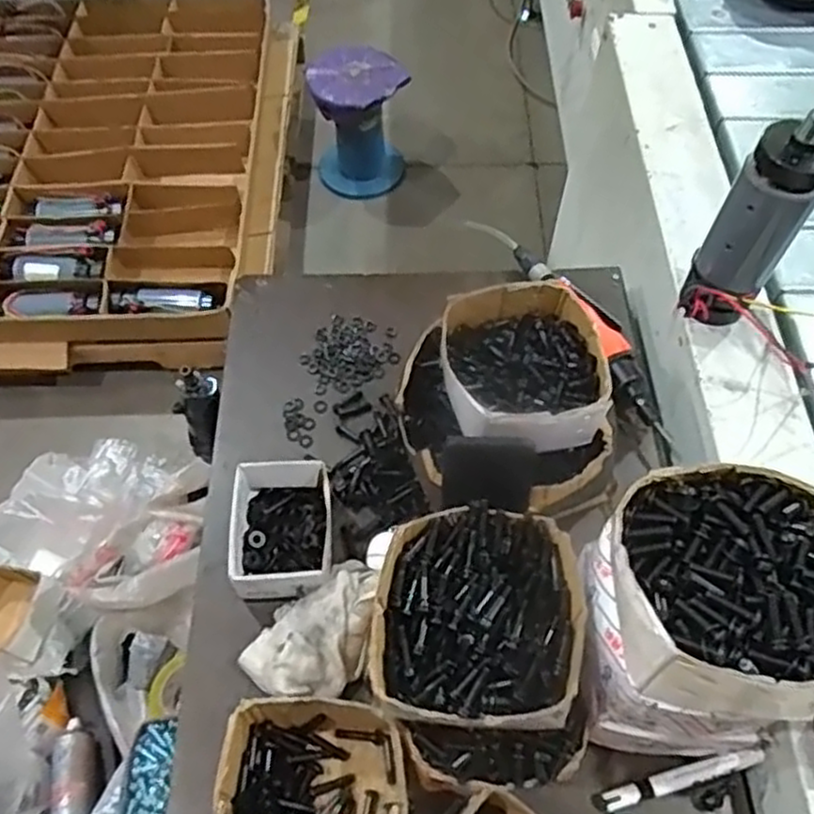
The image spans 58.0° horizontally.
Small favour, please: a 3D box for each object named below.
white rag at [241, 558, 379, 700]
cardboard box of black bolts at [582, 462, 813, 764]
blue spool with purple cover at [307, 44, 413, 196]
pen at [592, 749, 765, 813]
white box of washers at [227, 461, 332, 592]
[{"bbox_3d":[-0.076,0.199,0.662,0.093,0.037,0.133,26,62,15],"label":"white rag"},{"bbox_3d":[0.215,0.154,0.535,0.164,0.194,0.151,6,59,4],"label":"cardboard box of black bolts"},{"bbox_3d":[-0.122,-0.714,1.845,0.220,0.292,0.220,0,58,0],"label":"blue spool with purple cover"},{"bbox_3d":[0.227,0.309,0.612,0.145,0.015,0.017,-13,59,-8],"label":"pen"},{"bbox_3d":[-0.118,0.116,0.711,0.095,0.061,0.134,-3,58,-2],"label":"white box of washers"}]

